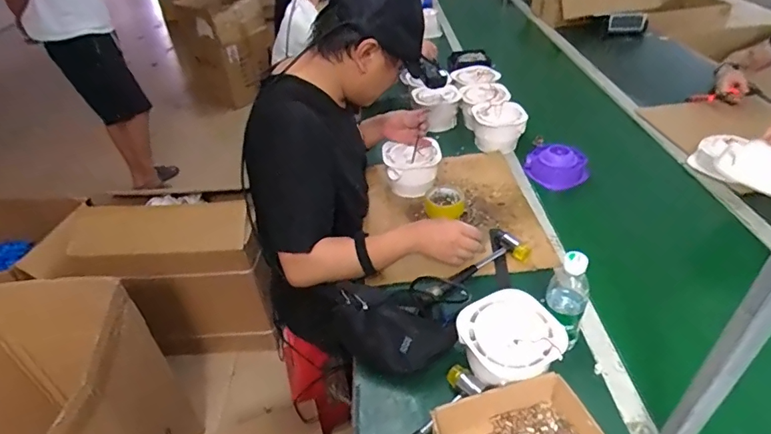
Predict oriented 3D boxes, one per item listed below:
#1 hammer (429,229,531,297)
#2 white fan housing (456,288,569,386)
[{"bbox_3d":[0.174,0.098,0.920,0.238,0.034,0.092,-27,43,-25],"label":"hammer"},{"bbox_3d":[0.190,0.201,0.728,0.143,0.091,0.137,-23,41,-20],"label":"white fan housing"}]

